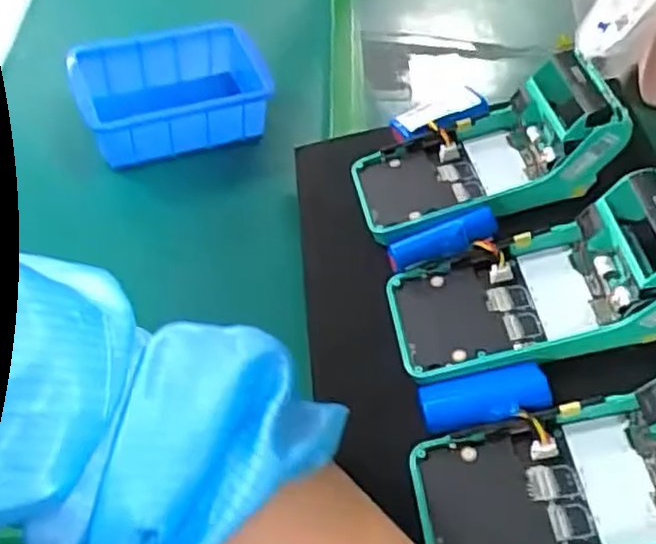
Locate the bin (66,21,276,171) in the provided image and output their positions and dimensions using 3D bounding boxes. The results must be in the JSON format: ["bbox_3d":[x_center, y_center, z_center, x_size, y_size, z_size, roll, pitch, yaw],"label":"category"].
[{"bbox_3d":[-0.120,-0.148,0.558,0.150,0.066,0.102,-18,62,-17],"label":"bin"}]

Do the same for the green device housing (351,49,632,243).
[{"bbox_3d":[0.100,-0.076,0.452,0.152,0.095,0.079,-10,60,-13],"label":"green device housing"}]

